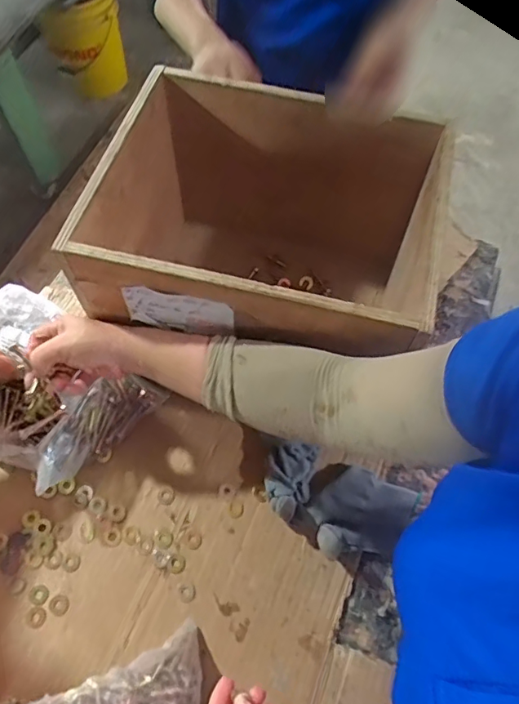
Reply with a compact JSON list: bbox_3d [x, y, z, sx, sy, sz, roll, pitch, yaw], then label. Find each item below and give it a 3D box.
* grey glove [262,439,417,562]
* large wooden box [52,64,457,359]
[{"bbox_3d":[0.080,0.162,0.538,0.154,0.036,0.092,20,64,10],"label":"grey glove"},{"bbox_3d":[0.010,-0.107,0.578,0.320,0.256,0.285,12,62,5],"label":"large wooden box"}]

